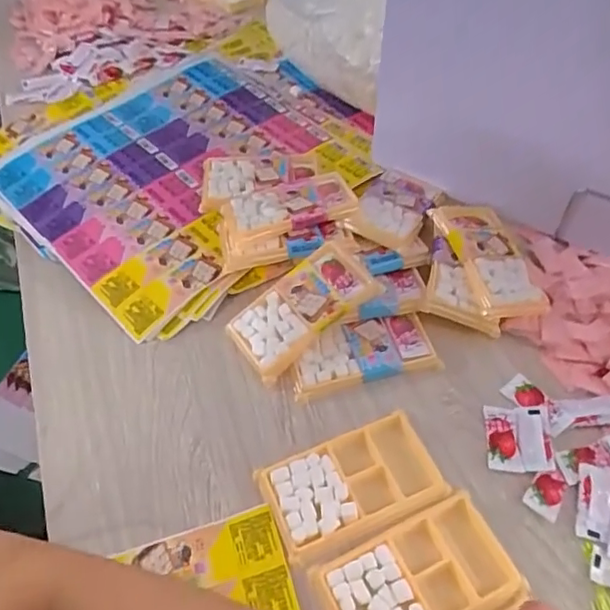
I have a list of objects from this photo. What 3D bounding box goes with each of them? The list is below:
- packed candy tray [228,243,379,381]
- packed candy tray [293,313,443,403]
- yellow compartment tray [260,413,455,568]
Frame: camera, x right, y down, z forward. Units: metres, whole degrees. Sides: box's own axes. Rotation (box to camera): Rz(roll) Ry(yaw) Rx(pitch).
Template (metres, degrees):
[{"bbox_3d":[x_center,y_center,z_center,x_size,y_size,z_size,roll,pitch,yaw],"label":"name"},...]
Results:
[{"bbox_3d":[-0.003,0.001,0.517,0.135,0.021,0.068,-37,57,-7],"label":"packed candy tray"},{"bbox_3d":[0.051,0.041,0.510,0.130,0.017,0.060,-13,52,-8],"label":"packed candy tray"},{"bbox_3d":[0.038,0.138,0.435,0.132,0.011,0.079,-18,53,-12],"label":"yellow compartment tray"}]

